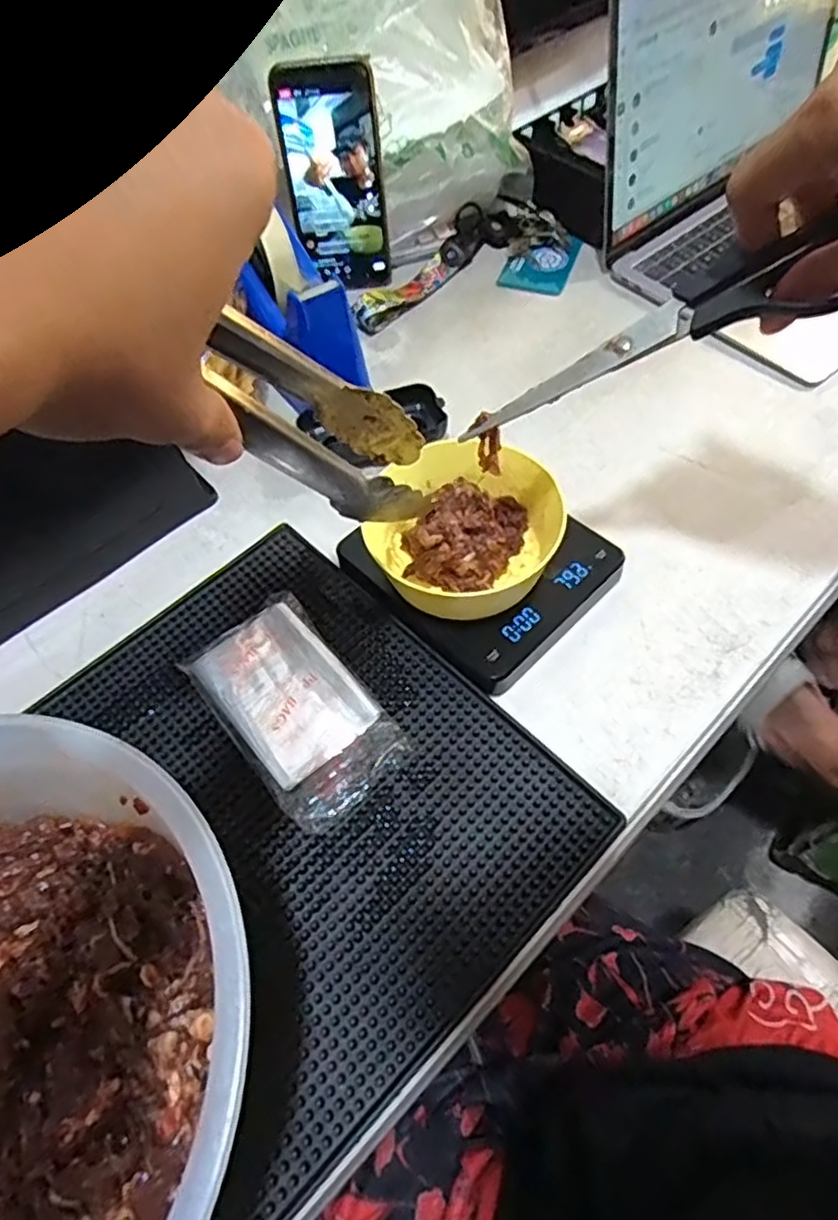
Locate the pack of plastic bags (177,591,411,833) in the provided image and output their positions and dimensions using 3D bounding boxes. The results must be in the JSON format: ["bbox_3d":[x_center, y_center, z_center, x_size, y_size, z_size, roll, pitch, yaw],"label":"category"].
[{"bbox_3d":[-0.074,0.053,0.383,0.077,0.025,0.135,-36,62,-18],"label":"pack of plastic bags"}]

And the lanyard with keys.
[{"bbox_3d":[0.026,-0.330,0.610,0.223,0.031,0.088,-29,60,-14],"label":"lanyard with keys"}]

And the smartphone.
[{"bbox_3d":[-0.068,-0.354,0.550,0.079,0.171,0.018,-7,52,0],"label":"smartphone"}]

